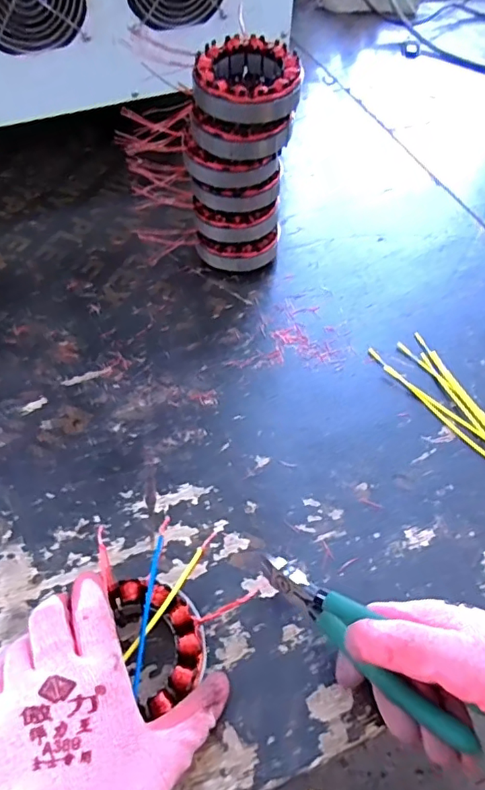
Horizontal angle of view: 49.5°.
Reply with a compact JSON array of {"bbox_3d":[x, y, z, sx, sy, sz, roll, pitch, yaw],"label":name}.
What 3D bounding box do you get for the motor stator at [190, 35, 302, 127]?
[{"bbox_3d":[0.004,-0.256,0.429,0.085,0.032,0.083,3,56,-1],"label":"motor stator"}]

